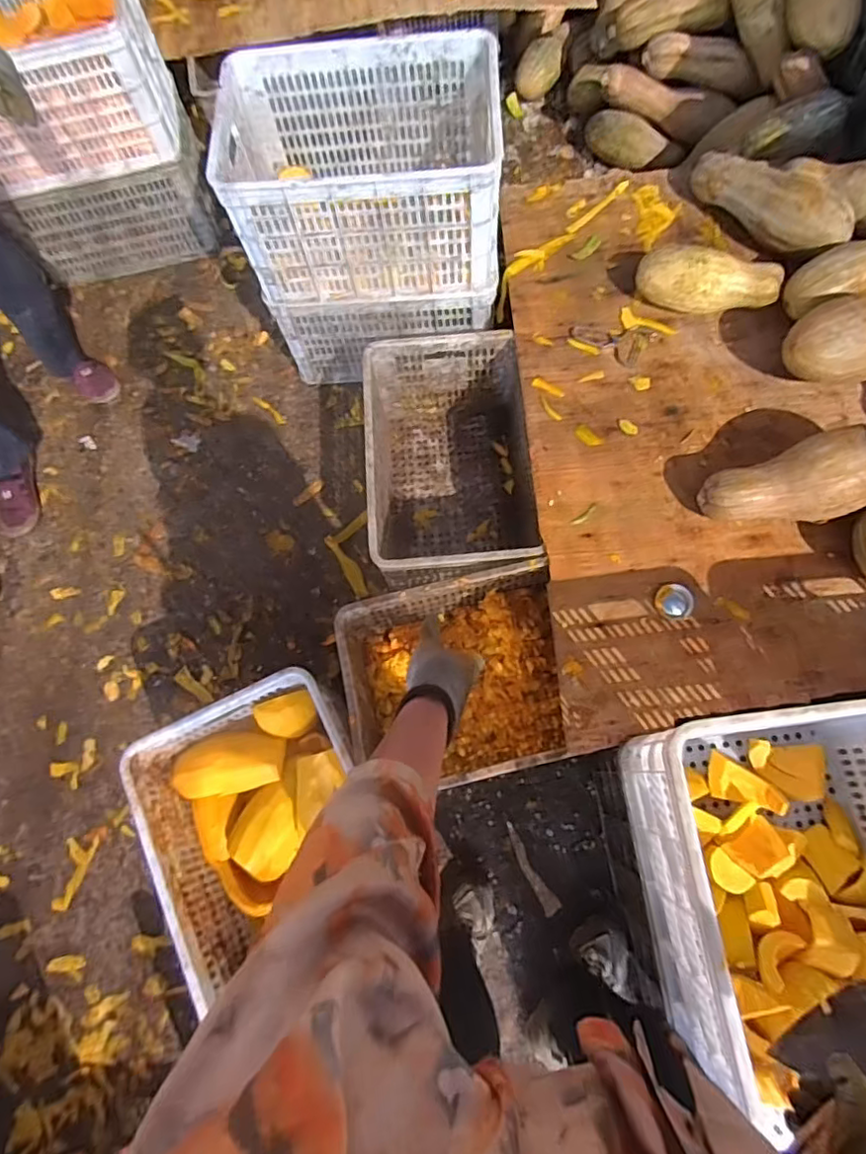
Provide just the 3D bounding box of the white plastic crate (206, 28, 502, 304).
[{"bbox_3d":[-0.138,-0.820,1.210,0.523,0.270,0.365,-1,72,2],"label":"white plastic crate"}]

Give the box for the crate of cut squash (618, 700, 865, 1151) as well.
[{"bbox_3d":[0.503,0.454,0.785,0.375,0.281,0.534,-10,72,-1],"label":"crate of cut squash"}]

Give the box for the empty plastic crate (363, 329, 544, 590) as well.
[{"bbox_3d":[0.041,-0.231,1.340,0.344,0.275,0.524,-4,72,0],"label":"empty plastic crate"}]

